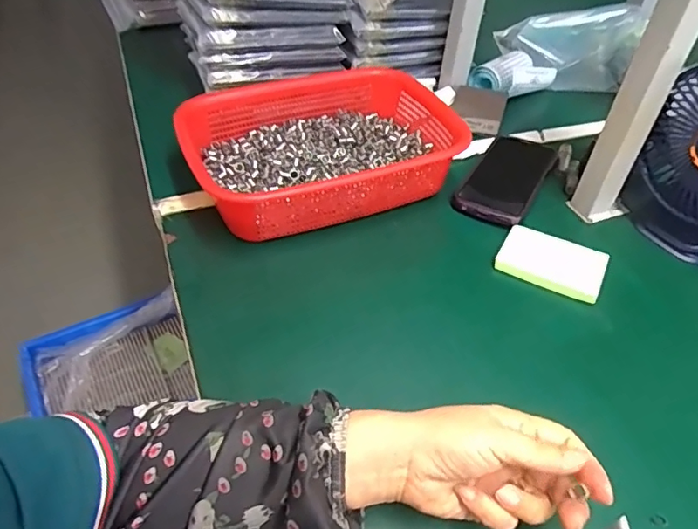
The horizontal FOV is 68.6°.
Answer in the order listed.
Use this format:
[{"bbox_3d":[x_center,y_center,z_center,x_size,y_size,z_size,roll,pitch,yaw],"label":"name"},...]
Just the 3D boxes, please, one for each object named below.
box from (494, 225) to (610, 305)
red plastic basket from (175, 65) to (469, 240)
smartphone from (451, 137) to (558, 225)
[{"bbox_3d":[0.197,-0.003,0.496,0.094,0.012,0.067,23,47,19],"label":"box"},{"bbox_3d":[-0.025,-0.129,0.559,0.289,0.062,0.206,-16,47,-19],"label":"red plastic basket"},{"bbox_3d":[0.183,-0.104,0.588,0.075,0.009,0.167,25,48,21],"label":"smartphone"}]

